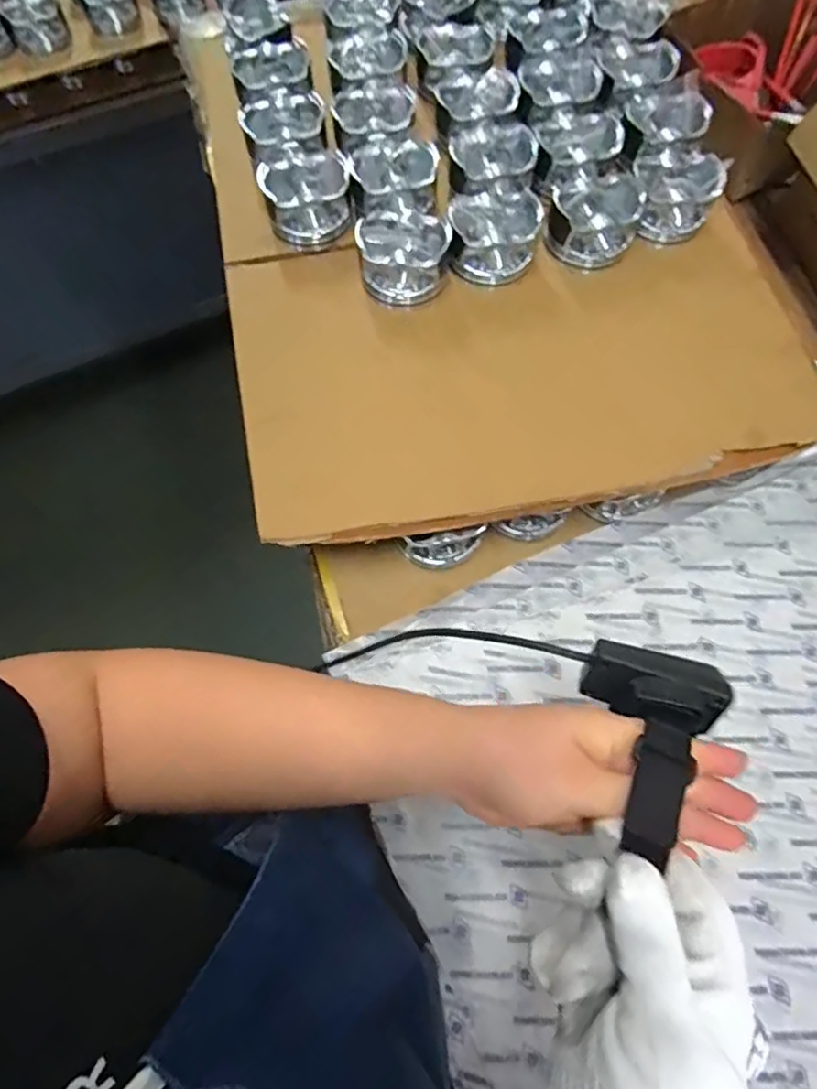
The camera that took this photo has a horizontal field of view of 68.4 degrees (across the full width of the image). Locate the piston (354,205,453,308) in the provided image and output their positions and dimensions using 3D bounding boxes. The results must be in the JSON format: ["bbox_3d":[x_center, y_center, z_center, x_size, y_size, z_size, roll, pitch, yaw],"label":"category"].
[{"bbox_3d":[-0.003,-0.265,0.549,0.084,0.049,0.079,0,69,0],"label":"piston"}]

